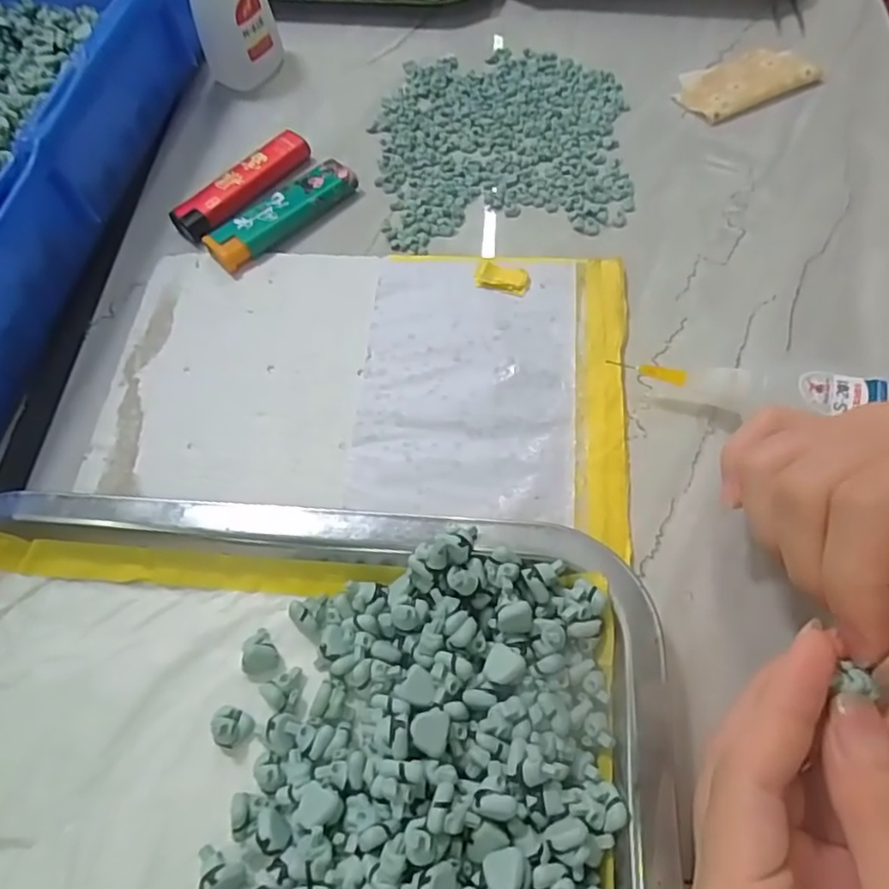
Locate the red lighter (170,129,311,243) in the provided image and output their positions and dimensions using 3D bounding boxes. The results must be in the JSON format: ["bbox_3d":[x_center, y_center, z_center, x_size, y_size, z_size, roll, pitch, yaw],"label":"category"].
[{"bbox_3d":[-0.102,-0.132,0.323,0.020,0.009,0.079,39,70,19],"label":"red lighter"}]

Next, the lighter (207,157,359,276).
[{"bbox_3d":[-0.079,-0.113,0.312,0.079,0.011,0.023,-41,69,-18],"label":"lighter"}]

